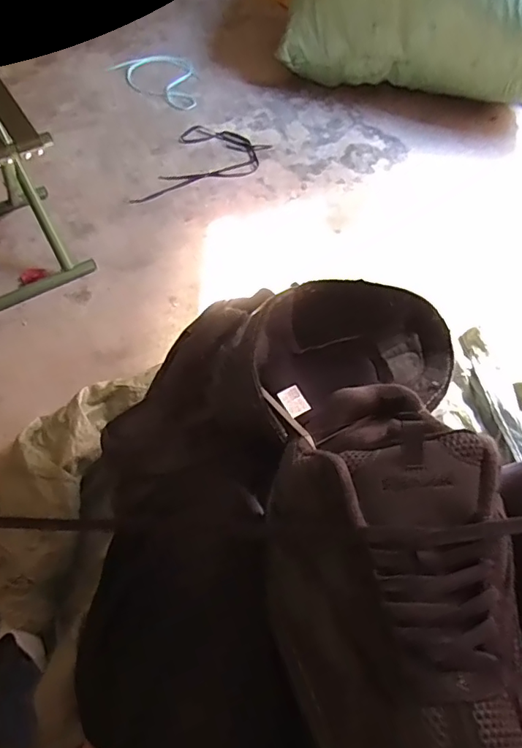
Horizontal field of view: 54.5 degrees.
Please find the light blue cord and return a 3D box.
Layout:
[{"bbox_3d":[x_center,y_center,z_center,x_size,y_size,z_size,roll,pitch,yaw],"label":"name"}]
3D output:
[{"bbox_3d":[-0.254,-0.791,1.350,0.191,0.013,0.274,-35,68,-22],"label":"light blue cord"}]

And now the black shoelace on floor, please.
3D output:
[{"bbox_3d":[-0.133,-0.473,1.179,0.208,0.013,0.318,20,60,7],"label":"black shoelace on floor"}]

